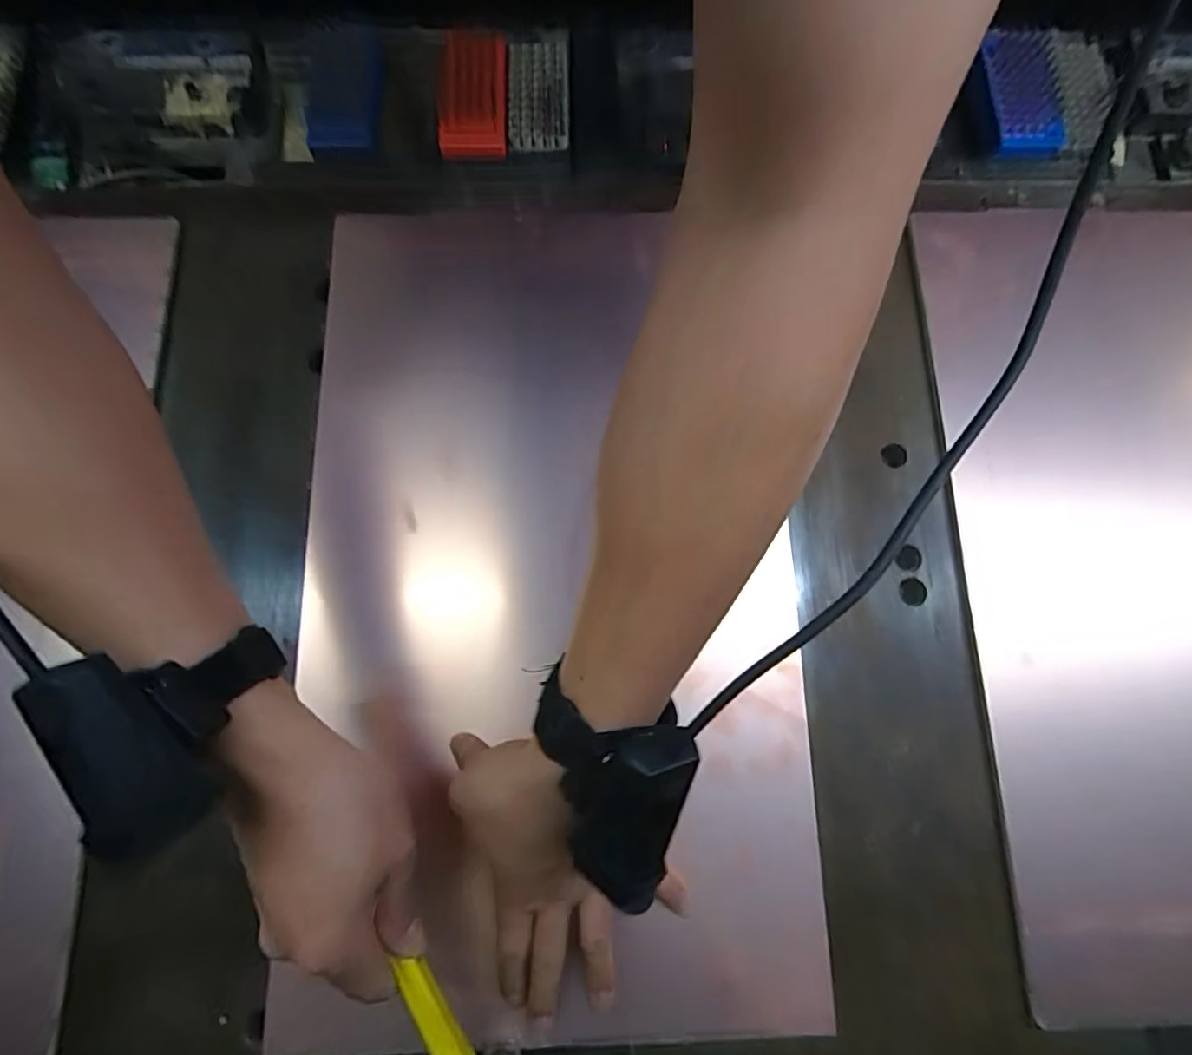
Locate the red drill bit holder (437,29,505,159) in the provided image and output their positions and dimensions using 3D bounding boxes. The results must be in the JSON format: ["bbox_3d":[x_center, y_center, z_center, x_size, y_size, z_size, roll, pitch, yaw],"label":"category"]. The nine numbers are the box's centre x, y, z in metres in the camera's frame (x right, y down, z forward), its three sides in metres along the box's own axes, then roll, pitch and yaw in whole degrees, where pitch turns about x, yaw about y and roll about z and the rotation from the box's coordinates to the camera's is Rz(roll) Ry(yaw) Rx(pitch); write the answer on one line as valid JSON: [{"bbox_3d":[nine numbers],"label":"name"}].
[{"bbox_3d":[-0.104,-0.367,0.478,0.053,0.025,0.108,-1,78,-1],"label":"red drill bit holder"}]

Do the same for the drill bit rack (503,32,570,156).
[{"bbox_3d":[-0.051,-0.383,0.490,0.052,0.013,0.124,-2,78,-1],"label":"drill bit rack"}]

